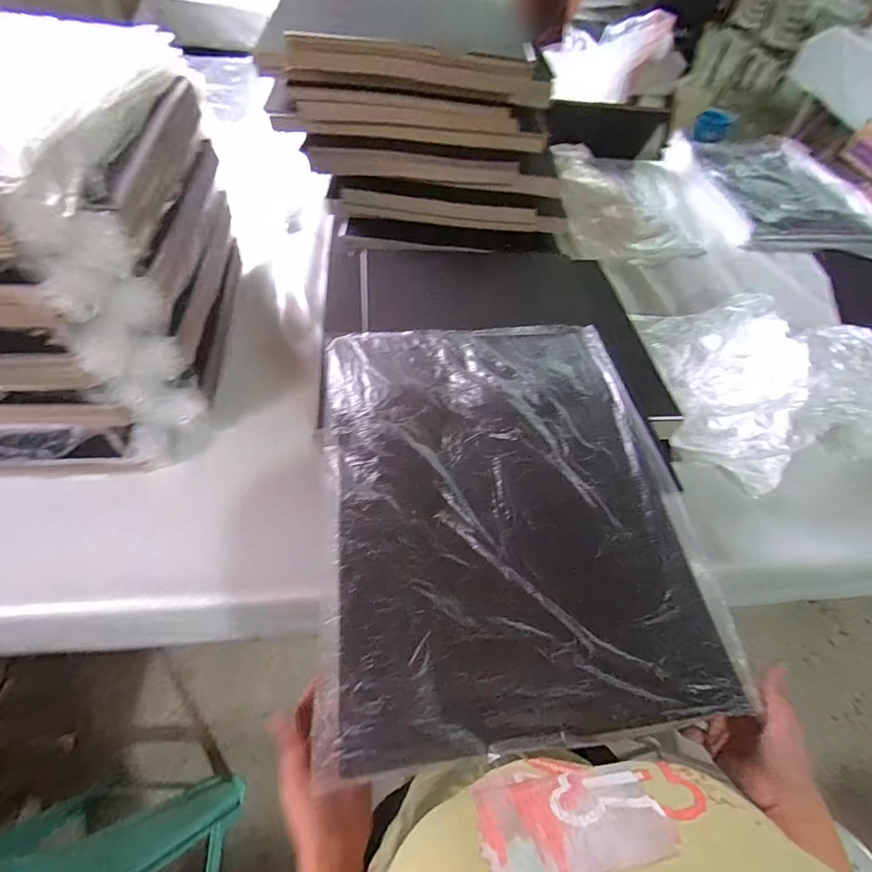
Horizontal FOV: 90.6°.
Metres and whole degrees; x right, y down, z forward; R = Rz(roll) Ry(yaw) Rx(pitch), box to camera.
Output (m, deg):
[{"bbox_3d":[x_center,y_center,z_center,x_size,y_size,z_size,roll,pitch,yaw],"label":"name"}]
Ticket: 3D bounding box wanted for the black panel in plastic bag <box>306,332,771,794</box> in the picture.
[{"bbox_3d":[0.079,0.054,0.503,0.397,0.021,0.495,-3,57,-10],"label":"black panel in plastic bag"}]

